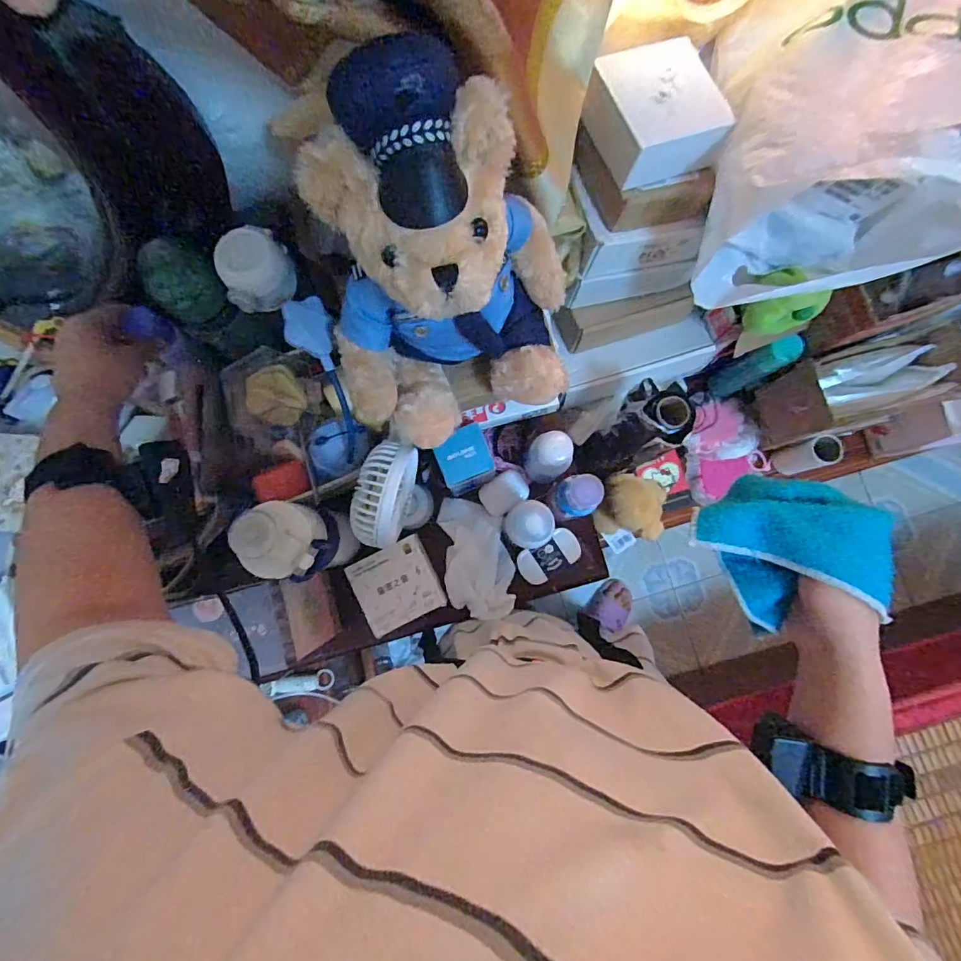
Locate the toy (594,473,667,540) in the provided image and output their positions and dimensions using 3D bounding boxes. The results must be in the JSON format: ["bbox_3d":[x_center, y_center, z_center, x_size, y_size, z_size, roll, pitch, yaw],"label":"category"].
[{"bbox_3d":[0.215,0.039,0.674,0.087,0.054,0.078,15,84,2],"label":"toy"}]

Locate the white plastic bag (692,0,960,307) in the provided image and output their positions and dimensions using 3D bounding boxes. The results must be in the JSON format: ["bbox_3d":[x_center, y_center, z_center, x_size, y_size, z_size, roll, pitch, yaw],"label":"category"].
[{"bbox_3d":[0.312,-0.305,0.420,0.214,0.162,0.263,2,84,0],"label":"white plastic bag"}]

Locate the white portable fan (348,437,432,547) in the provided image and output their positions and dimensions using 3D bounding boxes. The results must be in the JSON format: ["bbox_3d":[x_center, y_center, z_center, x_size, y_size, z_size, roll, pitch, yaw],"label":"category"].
[{"bbox_3d":[-0.083,0.023,0.511,0.057,0.194,0.095,18,84,2],"label":"white portable fan"}]

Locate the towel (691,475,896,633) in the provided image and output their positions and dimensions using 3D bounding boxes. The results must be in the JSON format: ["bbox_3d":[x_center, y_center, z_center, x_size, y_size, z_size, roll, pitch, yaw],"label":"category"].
[{"bbox_3d":[0.229,0.045,0.351,0.102,0.055,0.110,-38,85,-4],"label":"towel"}]

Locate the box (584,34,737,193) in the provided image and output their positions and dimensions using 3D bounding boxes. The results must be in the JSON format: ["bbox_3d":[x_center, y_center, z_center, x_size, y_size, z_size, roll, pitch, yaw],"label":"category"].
[{"bbox_3d":[0.158,-0.332,0.436,0.107,0.048,0.105,-24,84,-2],"label":"box"}]

